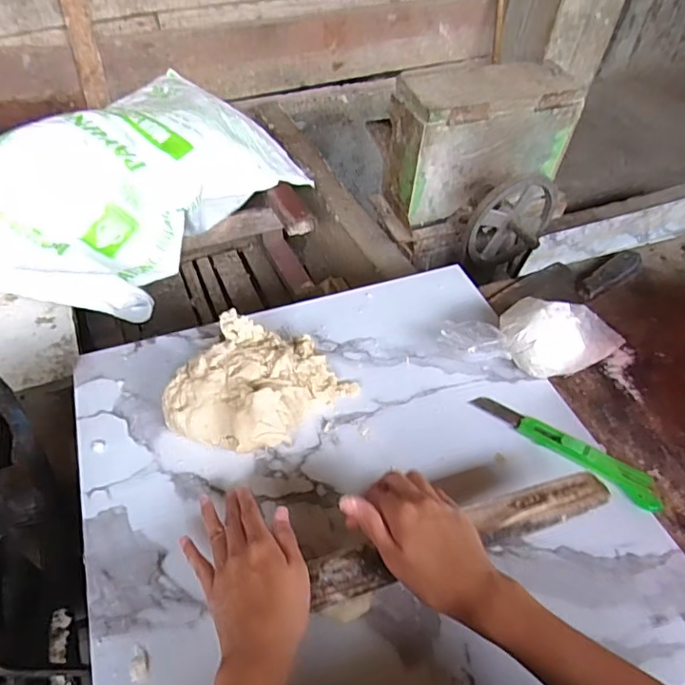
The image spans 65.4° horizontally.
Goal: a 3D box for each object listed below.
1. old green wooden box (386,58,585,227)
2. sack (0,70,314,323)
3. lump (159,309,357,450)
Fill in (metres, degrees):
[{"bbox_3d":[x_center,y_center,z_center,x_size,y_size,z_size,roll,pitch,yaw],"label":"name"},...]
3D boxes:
[{"bbox_3d":[0.262,-0.403,1.050,0.347,0.227,0.163,-17,52,-19],"label":"old green wooden box"},{"bbox_3d":[-0.403,-0.301,1.015,0.397,0.195,0.665,27,51,17],"label":"sack"},{"bbox_3d":[-0.086,0.044,0.544,0.132,0.069,0.163,32,53,21],"label":"lump"}]

